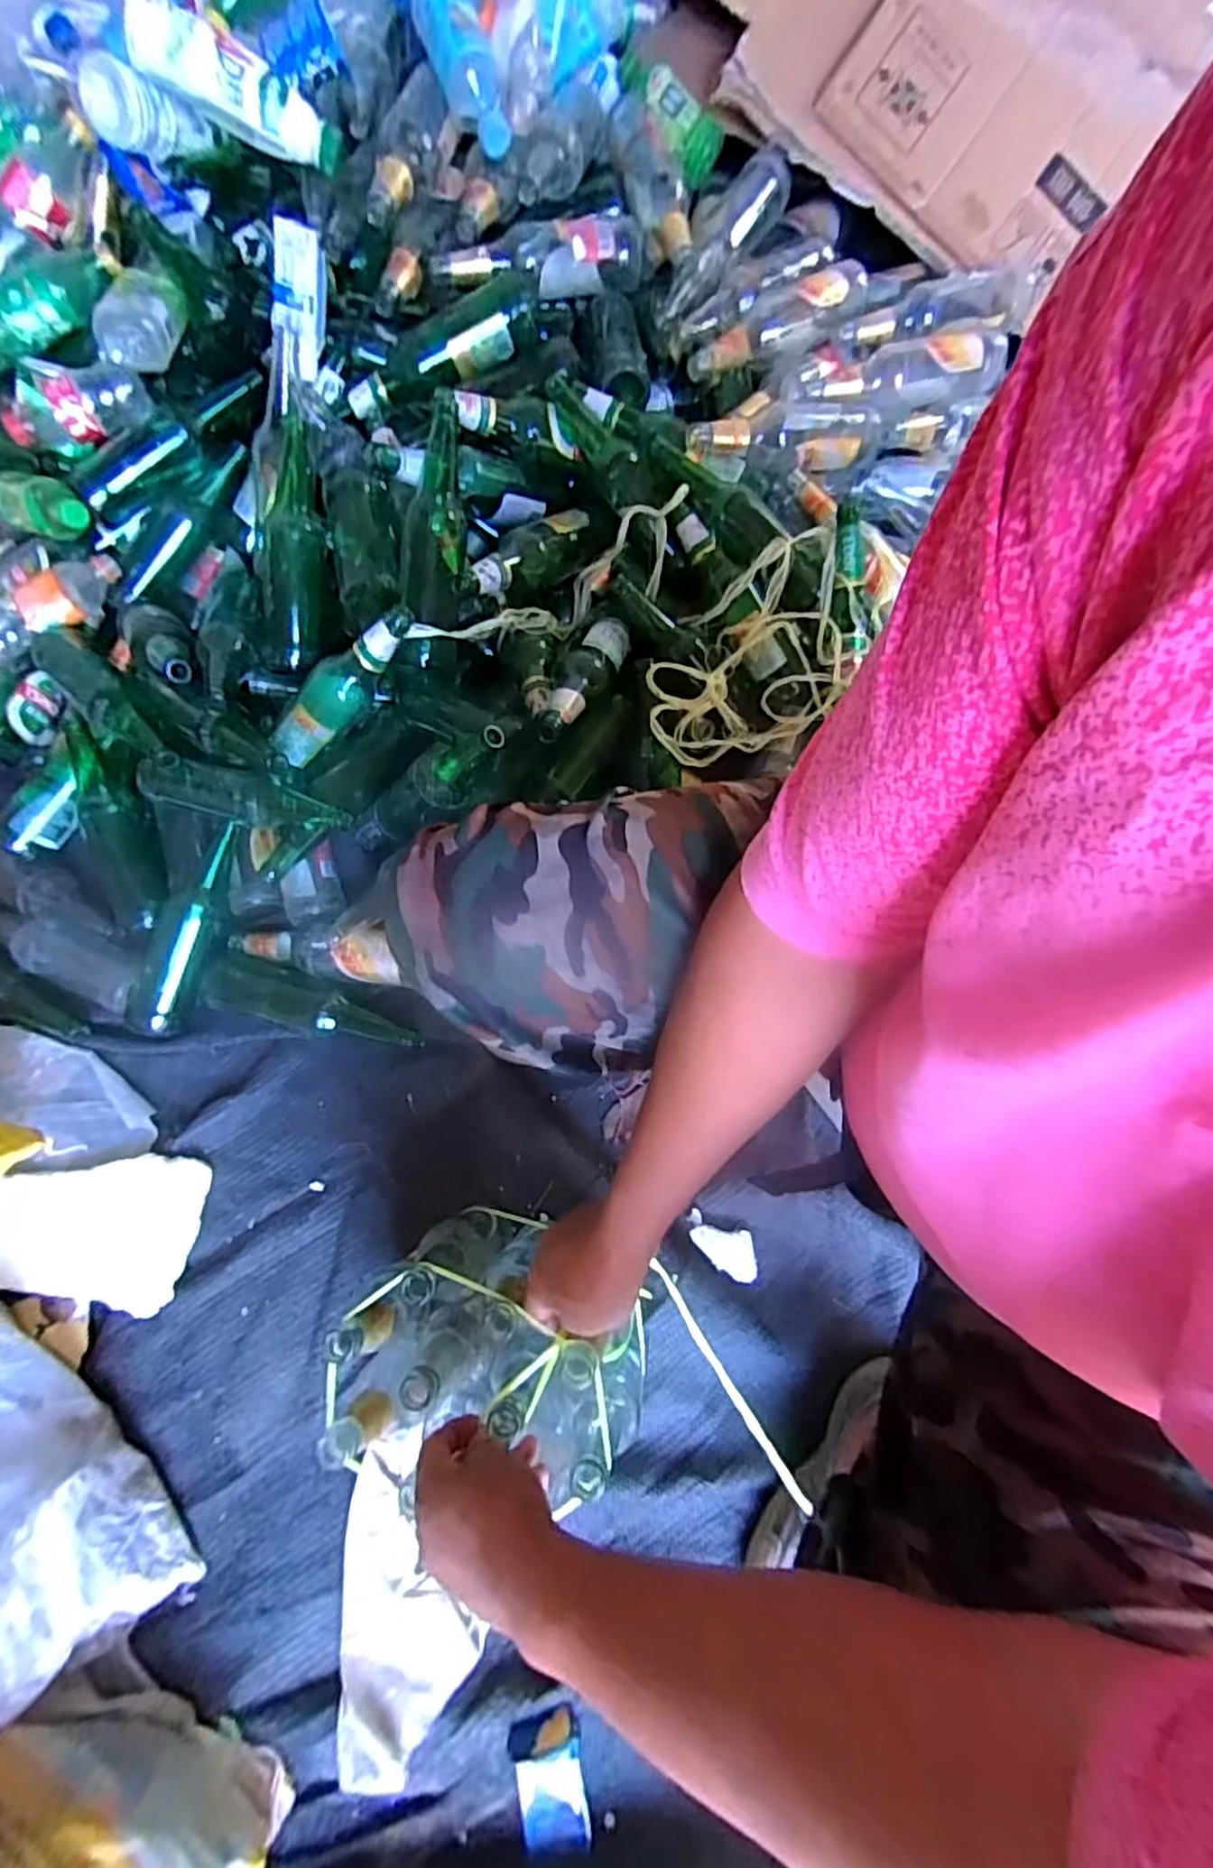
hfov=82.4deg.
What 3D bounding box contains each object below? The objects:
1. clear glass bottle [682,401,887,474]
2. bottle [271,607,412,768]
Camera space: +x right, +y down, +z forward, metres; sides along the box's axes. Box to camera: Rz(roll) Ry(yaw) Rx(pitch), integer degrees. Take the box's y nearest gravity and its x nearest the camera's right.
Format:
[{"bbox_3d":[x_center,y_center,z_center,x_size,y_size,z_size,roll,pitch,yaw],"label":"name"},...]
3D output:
[{"bbox_3d":[0.224,-0.597,0.845,0.270,0.062,0.068,-13,74,-18],"label":"clear glass bottle"},{"bbox_3d":[-0.287,-0.269,0.763,0.220,0.068,0.053,-36,75,23],"label":"bottle"}]

